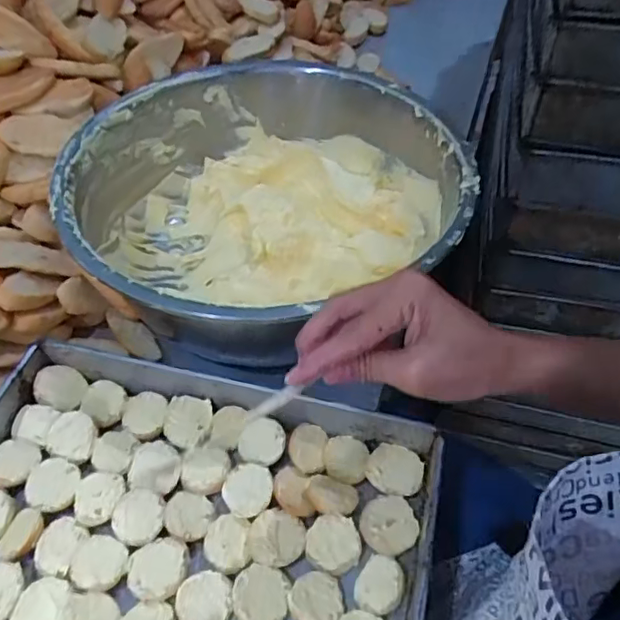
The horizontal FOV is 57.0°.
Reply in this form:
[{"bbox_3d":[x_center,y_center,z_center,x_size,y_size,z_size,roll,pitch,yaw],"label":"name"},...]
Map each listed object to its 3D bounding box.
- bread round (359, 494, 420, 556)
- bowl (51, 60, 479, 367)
[{"bbox_3d":[0.061,0.167,0.442,0.043,0.012,0.044,0,49,-1],"label":"bread round"},{"bbox_3d":[-0.050,-0.102,0.598,0.376,0.153,0.370,0,49,-1],"label":"bowl"}]

